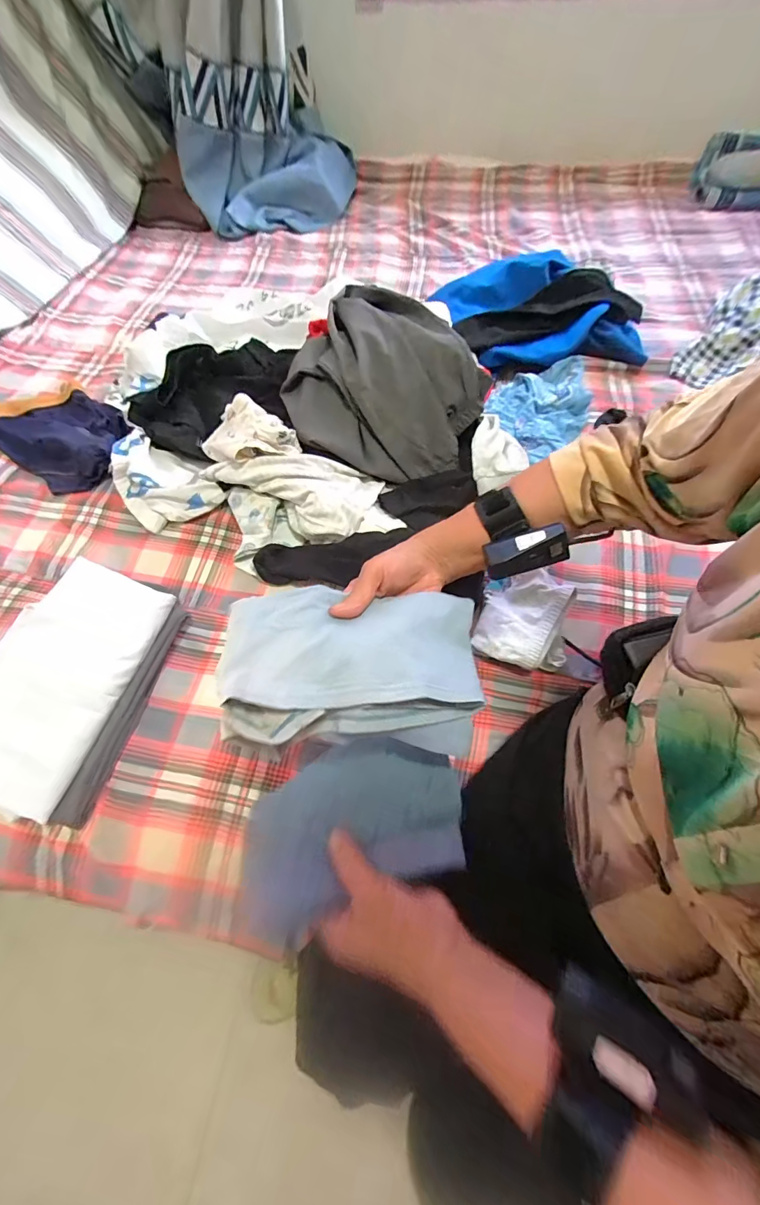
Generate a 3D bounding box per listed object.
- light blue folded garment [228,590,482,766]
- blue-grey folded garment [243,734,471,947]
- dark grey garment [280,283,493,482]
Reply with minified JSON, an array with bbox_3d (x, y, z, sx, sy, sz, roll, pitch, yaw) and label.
[{"bbox_3d":[-0.017,0.052,0.348,0.212,0.046,0.141,2,52,-9],"label":"light blue folded garment"},{"bbox_3d":[-0.020,0.191,0.363,0.187,0.040,0.130,-8,38,-16],"label":"blue-grey folded garment"},{"bbox_3d":[-0.003,-0.312,0.601,0.277,0.119,0.226,27,66,15],"label":"dark grey garment"}]

